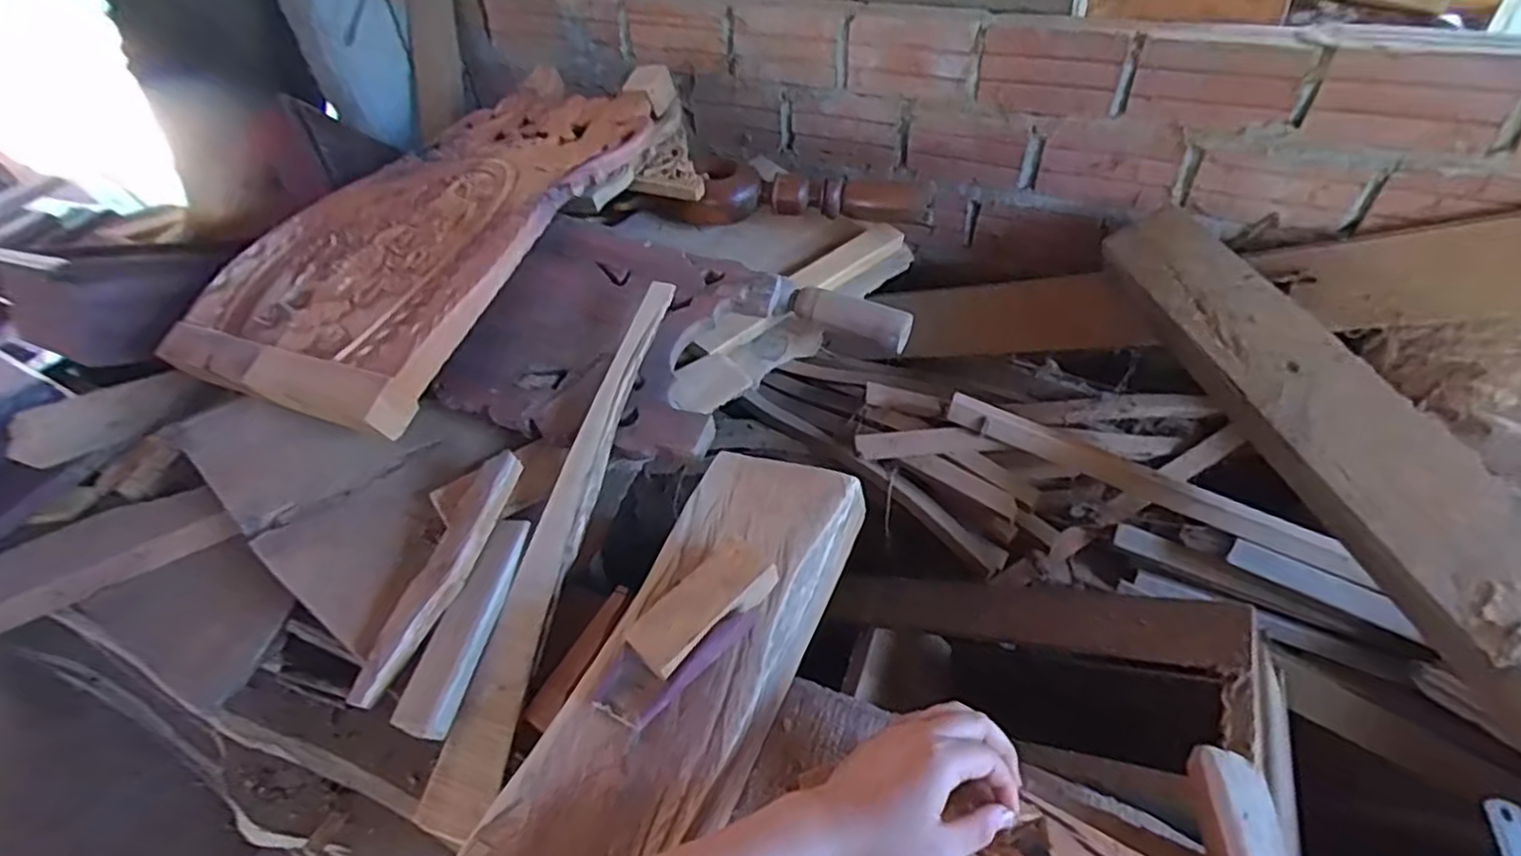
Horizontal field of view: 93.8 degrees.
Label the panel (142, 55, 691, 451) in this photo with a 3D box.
[{"bbox_3d":[-0.365,-0.248,0.874,0.349,0.116,0.611,15,48,21],"label":"panel"}]

